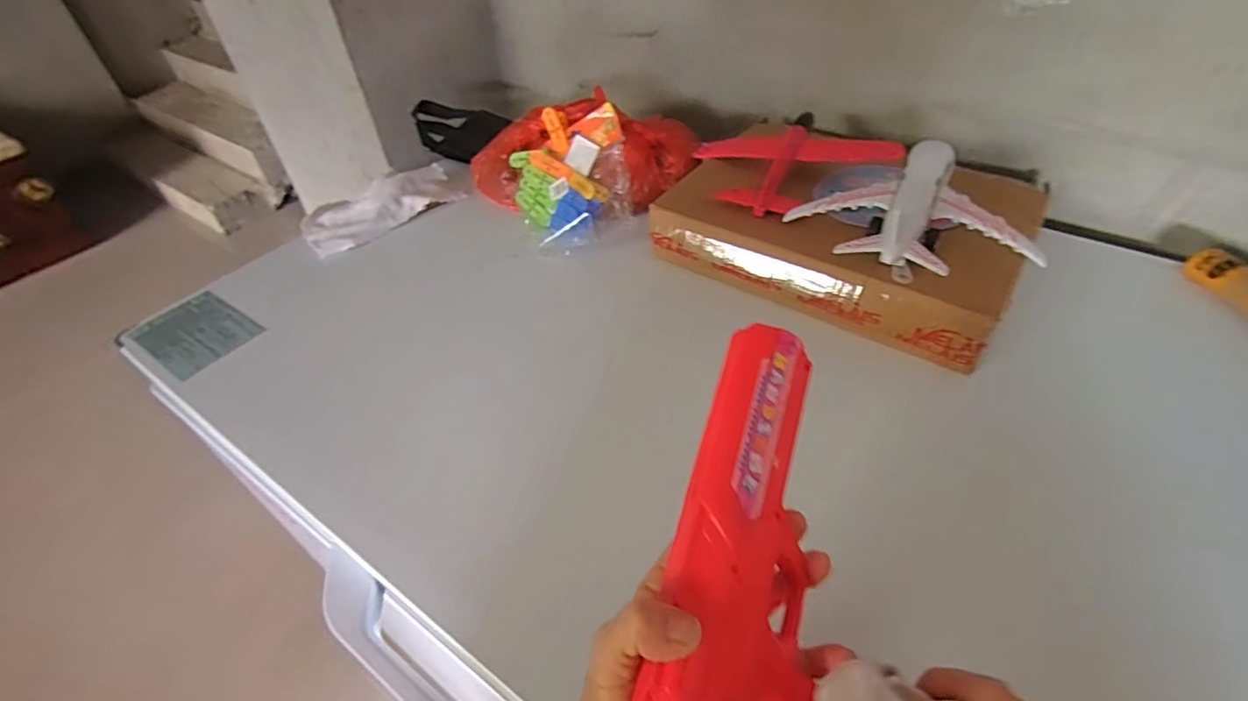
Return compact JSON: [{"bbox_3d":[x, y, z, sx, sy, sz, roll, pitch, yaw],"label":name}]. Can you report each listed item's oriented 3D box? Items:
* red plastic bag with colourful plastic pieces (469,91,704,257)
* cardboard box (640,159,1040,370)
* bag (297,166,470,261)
[{"bbox_3d":[-0.049,-0.270,0.763,0.253,0.102,0.273,-27,49,-22],"label":"red plastic bag with colourful plastic pieces"},{"bbox_3d":[0.241,-0.147,0.642,0.367,0.089,0.270,22,50,24],"label":"cardboard box"},{"bbox_3d":[-0.327,-0.199,0.767,0.203,0.036,0.092,-26,49,-21],"label":"bag"}]

